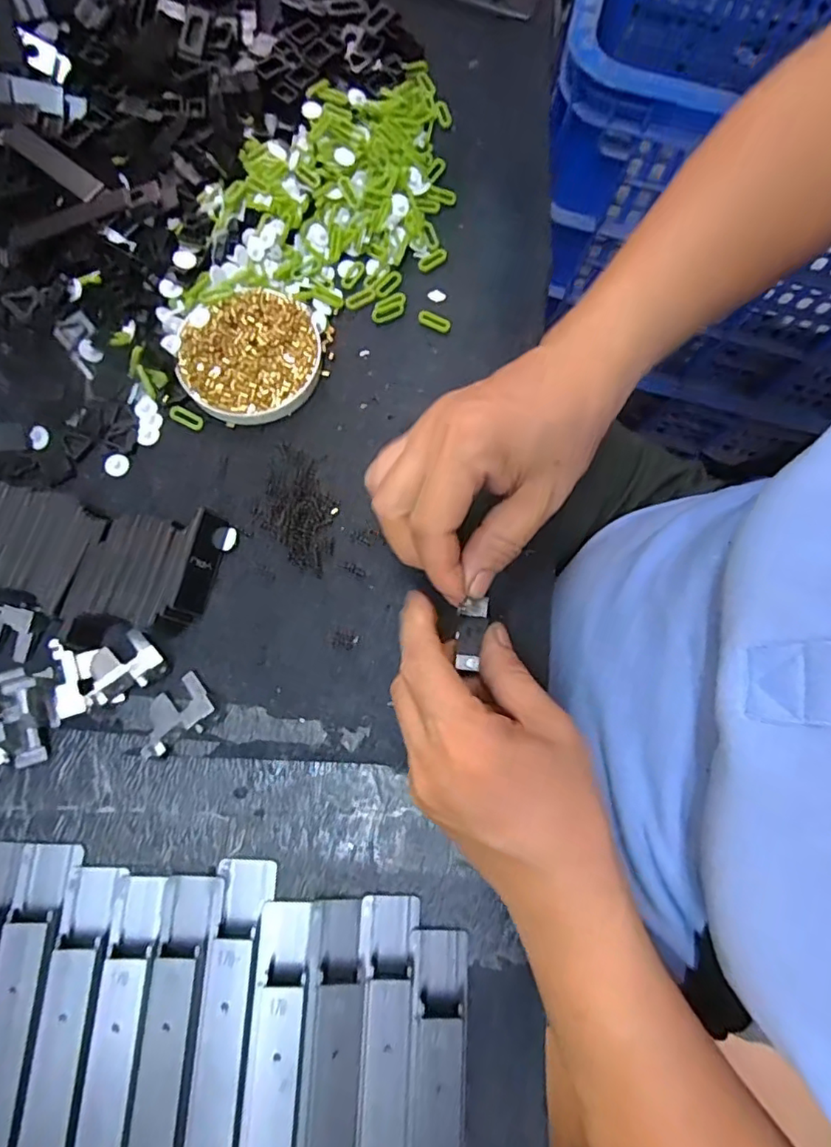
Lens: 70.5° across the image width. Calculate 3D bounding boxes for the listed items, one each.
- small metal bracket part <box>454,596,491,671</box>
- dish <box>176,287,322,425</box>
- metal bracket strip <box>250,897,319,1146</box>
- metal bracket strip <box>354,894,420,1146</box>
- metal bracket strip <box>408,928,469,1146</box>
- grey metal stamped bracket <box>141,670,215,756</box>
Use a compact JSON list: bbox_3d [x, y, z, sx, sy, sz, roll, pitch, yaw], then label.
[{"bbox_3d":[0.025,0.027,0.267,0.013,0.005,0.034,11,71,1],"label":"small metal bracket part"},{"bbox_3d":[-0.089,-0.117,0.317,0.073,0.013,0.074,0,75,-2],"label":"dish"},{"bbox_3d":[-0.054,0.223,0.225,0.021,0.023,0.170,1,75,-2],"label":"metal bracket strip"},{"bbox_3d":[-0.013,0.220,0.221,0.022,0.008,0.167,3,75,-1],"label":"metal bracket strip"},{"bbox_3d":[0.008,0.236,0.225,0.023,0.020,0.170,2,75,-2],"label":"metal bracket strip"},{"bbox_3d":[-0.110,0.064,0.271,0.034,0.006,0.031,-27,52,0],"label":"grey metal stamped bracket"}]

